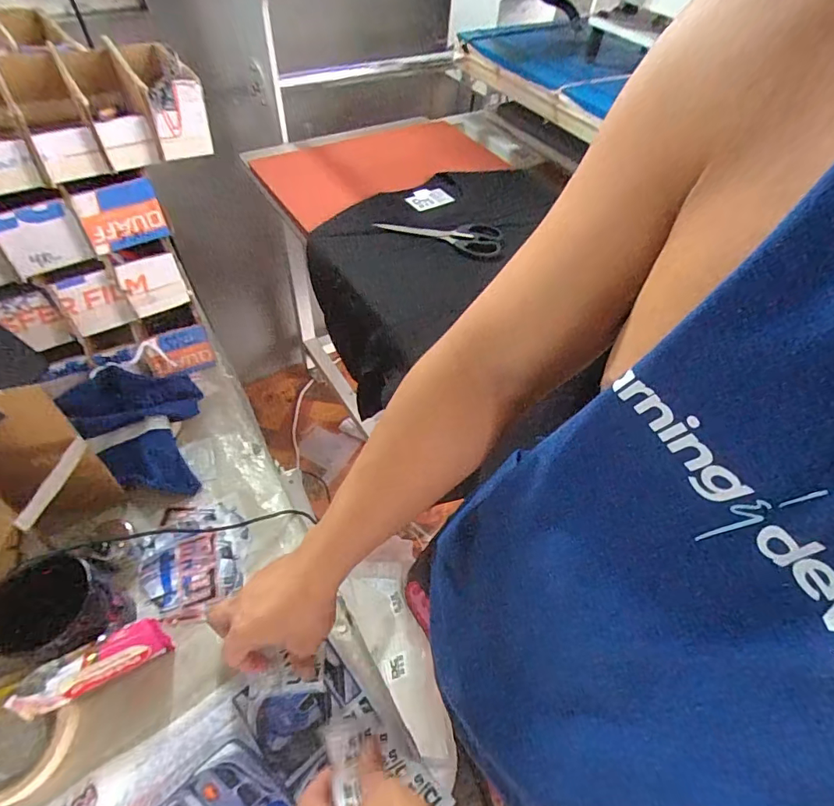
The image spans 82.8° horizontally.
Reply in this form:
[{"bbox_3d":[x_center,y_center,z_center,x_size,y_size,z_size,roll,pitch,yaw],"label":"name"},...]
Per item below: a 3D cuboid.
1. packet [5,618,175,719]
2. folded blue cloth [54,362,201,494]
[{"bbox_3d":[-0.279,0.229,0.410,0.108,0.072,0.020,-26,57,-23],"label":"packet"},{"bbox_3d":[-0.320,0.034,0.558,0.142,0.023,0.174,-12,72,-43],"label":"folded blue cloth"}]

